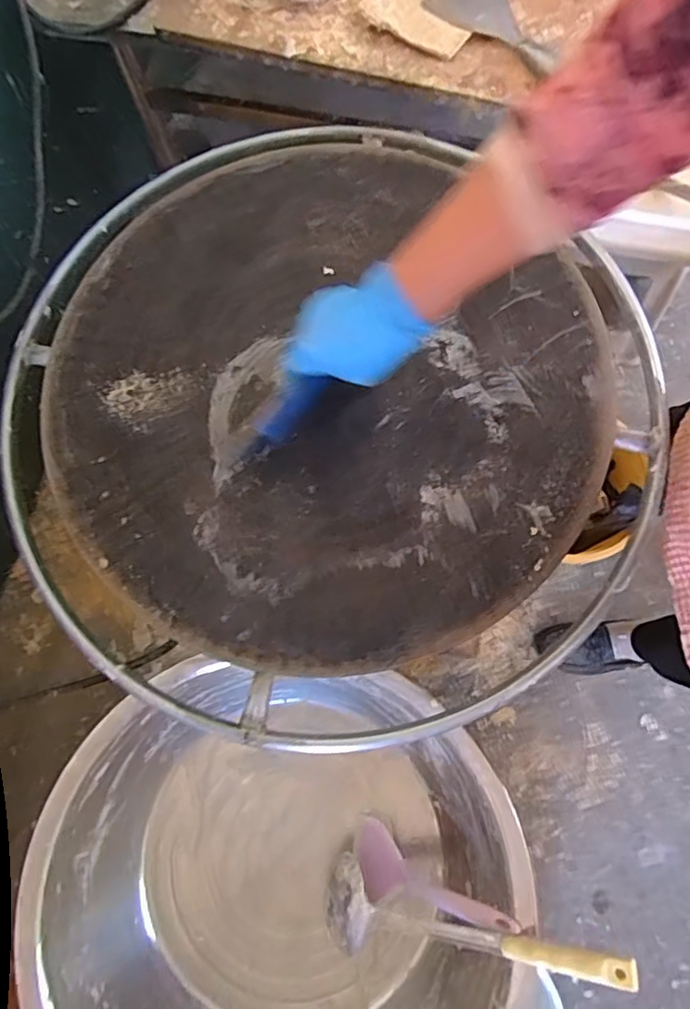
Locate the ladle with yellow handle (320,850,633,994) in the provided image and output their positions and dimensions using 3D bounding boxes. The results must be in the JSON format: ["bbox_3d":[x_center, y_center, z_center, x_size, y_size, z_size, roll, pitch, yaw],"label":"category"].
[{"bbox_3d":[0.133,0.469,0.647,0.344,0.056,0.094,-8,67,31],"label":"ladle with yellow handle"}]

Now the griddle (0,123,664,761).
[{"bbox_3d":[-0.043,-0.102,0.627,0.637,0.049,0.692,-1,76,3],"label":"griddle"}]

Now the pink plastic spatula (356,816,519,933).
[{"bbox_3d":[0.097,0.459,0.709,0.027,0.239,0.087,24,67,-33],"label":"pink plastic spatula"}]

